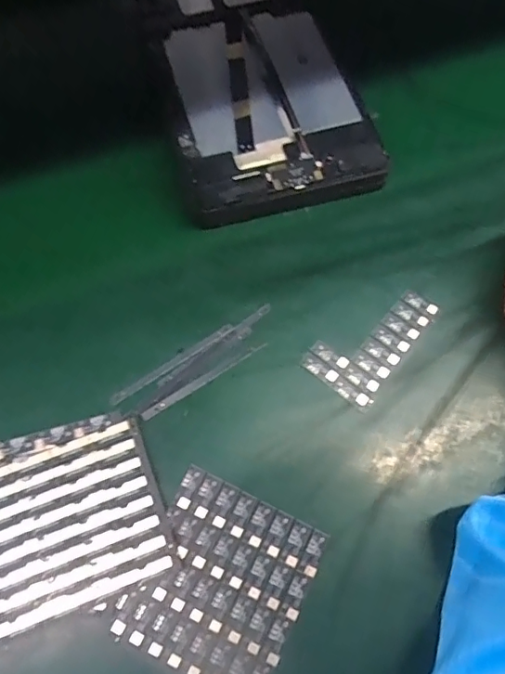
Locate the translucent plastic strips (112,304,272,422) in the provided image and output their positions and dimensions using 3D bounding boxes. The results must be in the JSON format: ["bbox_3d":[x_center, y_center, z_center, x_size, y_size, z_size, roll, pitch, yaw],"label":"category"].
[{"bbox_3d":[-0.035,0.018,0.353,0.116,0.004,0.029,-32,72,-14],"label":"translucent plastic strips"}]

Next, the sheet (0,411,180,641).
[{"bbox_3d":[-0.123,0.108,0.313,0.132,0.005,0.109,-17,69,-9],"label":"sheet"}]

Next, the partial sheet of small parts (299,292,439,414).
[{"bbox_3d":[0.082,0.000,0.360,0.050,0.004,0.092,40,71,13],"label":"partial sheet of small parts"}]

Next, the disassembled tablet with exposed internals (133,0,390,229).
[{"bbox_3d":[-0.003,-0.229,0.444,0.155,0.022,0.278,-13,69,-8],"label":"disassembled tablet with exposed internals"}]

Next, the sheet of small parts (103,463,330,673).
[{"bbox_3d":[-0.018,0.144,0.306,0.093,0.004,0.103,25,71,8],"label":"sheet of small parts"}]

